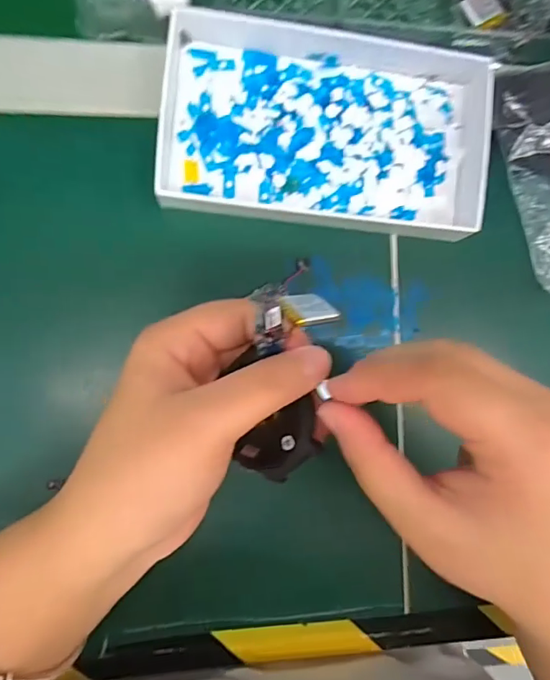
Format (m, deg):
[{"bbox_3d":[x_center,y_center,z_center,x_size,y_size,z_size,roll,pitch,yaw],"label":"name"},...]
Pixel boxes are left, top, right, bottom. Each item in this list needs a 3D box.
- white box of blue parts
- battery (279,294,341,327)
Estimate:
[{"bbox_3d":[0.030,-0.124,0.273,0.176,0.027,0.116,7,86,-7],"label":"white box of blue parts"},{"bbox_3d":[0.015,-0.013,0.214,0.023,0.004,0.019,-8,46,-22],"label":"battery"}]

